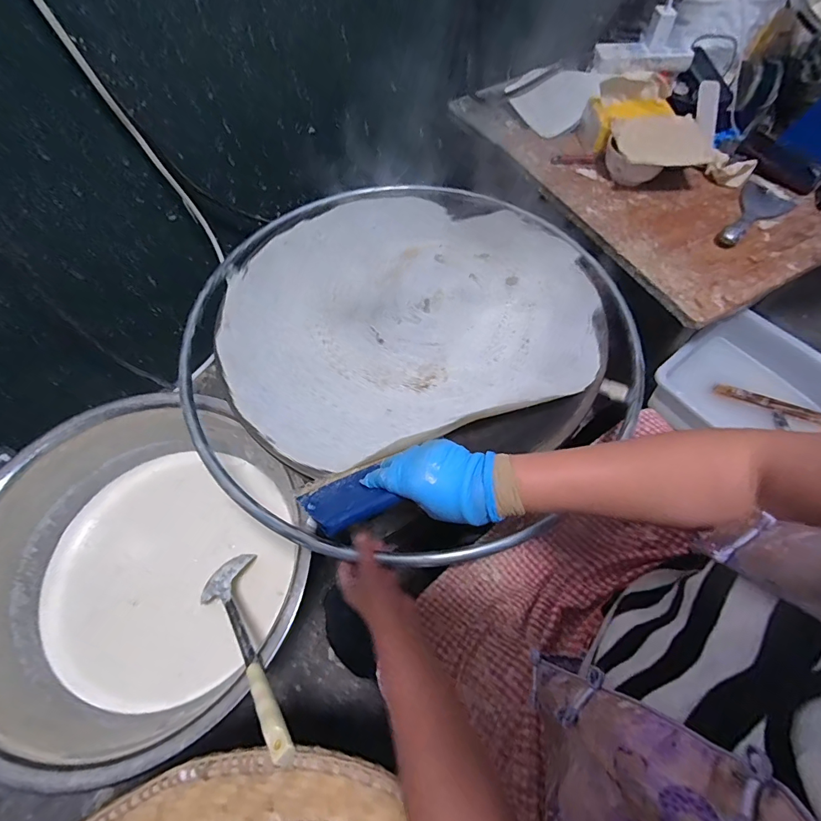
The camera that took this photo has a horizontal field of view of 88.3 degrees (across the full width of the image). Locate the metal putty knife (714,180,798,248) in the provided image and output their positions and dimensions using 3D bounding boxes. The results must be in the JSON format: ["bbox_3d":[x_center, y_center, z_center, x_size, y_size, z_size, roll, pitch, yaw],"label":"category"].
[{"bbox_3d":[0.623,-0.358,0.777,0.218,0.032,0.089,-41,70,-19],"label":"metal putty knife"}]

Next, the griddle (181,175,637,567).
[{"bbox_3d":[-0.020,-0.123,0.645,0.632,0.080,0.638,0,62,0],"label":"griddle"}]

